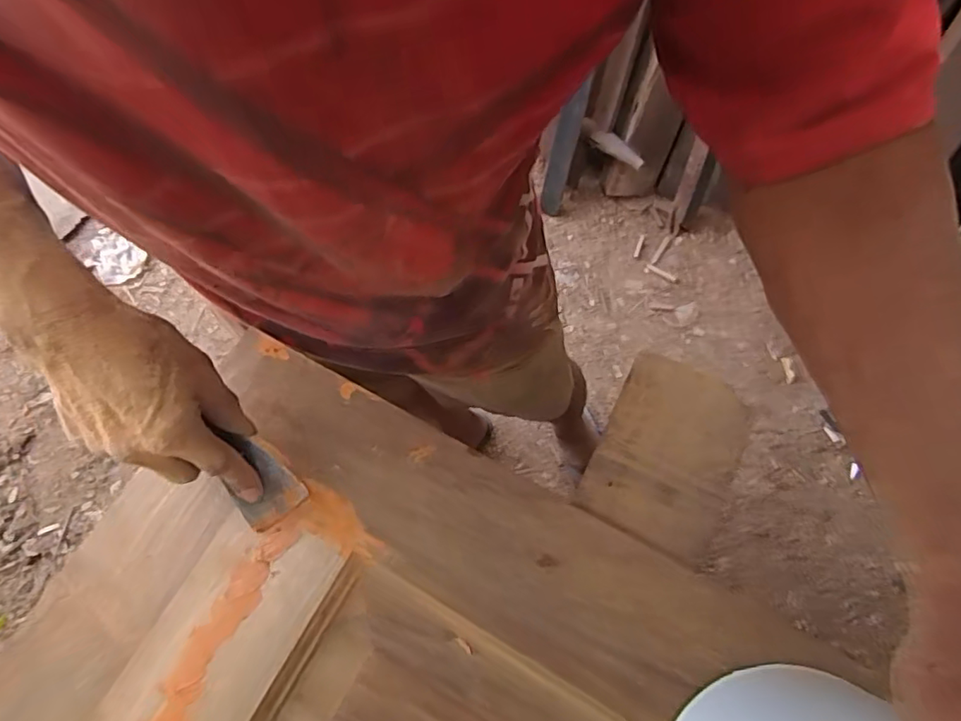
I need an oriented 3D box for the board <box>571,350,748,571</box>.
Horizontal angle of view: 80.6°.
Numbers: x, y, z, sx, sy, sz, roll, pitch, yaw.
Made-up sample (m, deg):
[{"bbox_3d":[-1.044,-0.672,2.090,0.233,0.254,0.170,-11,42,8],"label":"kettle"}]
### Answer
[{"bbox_3d":[0.151,0.072,0.455,0.106,0.015,0.147,25,72,12],"label":"board"}]

